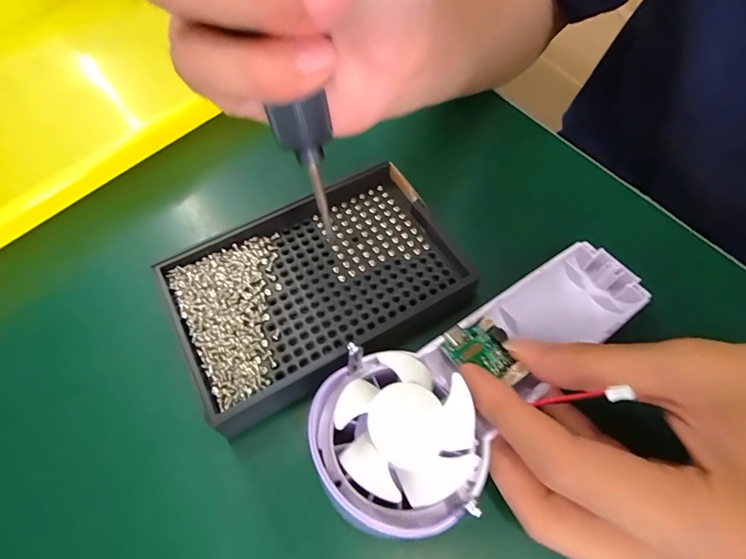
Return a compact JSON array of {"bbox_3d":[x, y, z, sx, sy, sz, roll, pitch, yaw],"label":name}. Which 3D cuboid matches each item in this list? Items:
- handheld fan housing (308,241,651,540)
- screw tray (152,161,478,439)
[{"bbox_3d":[0.052,0.031,0.173,0.169,0.030,0.061,-27,63,-32],"label":"handheld fan housing"},{"bbox_3d":[-0.028,-0.001,0.201,0.139,0.012,0.092,-30,65,-15],"label":"screw tray"}]

